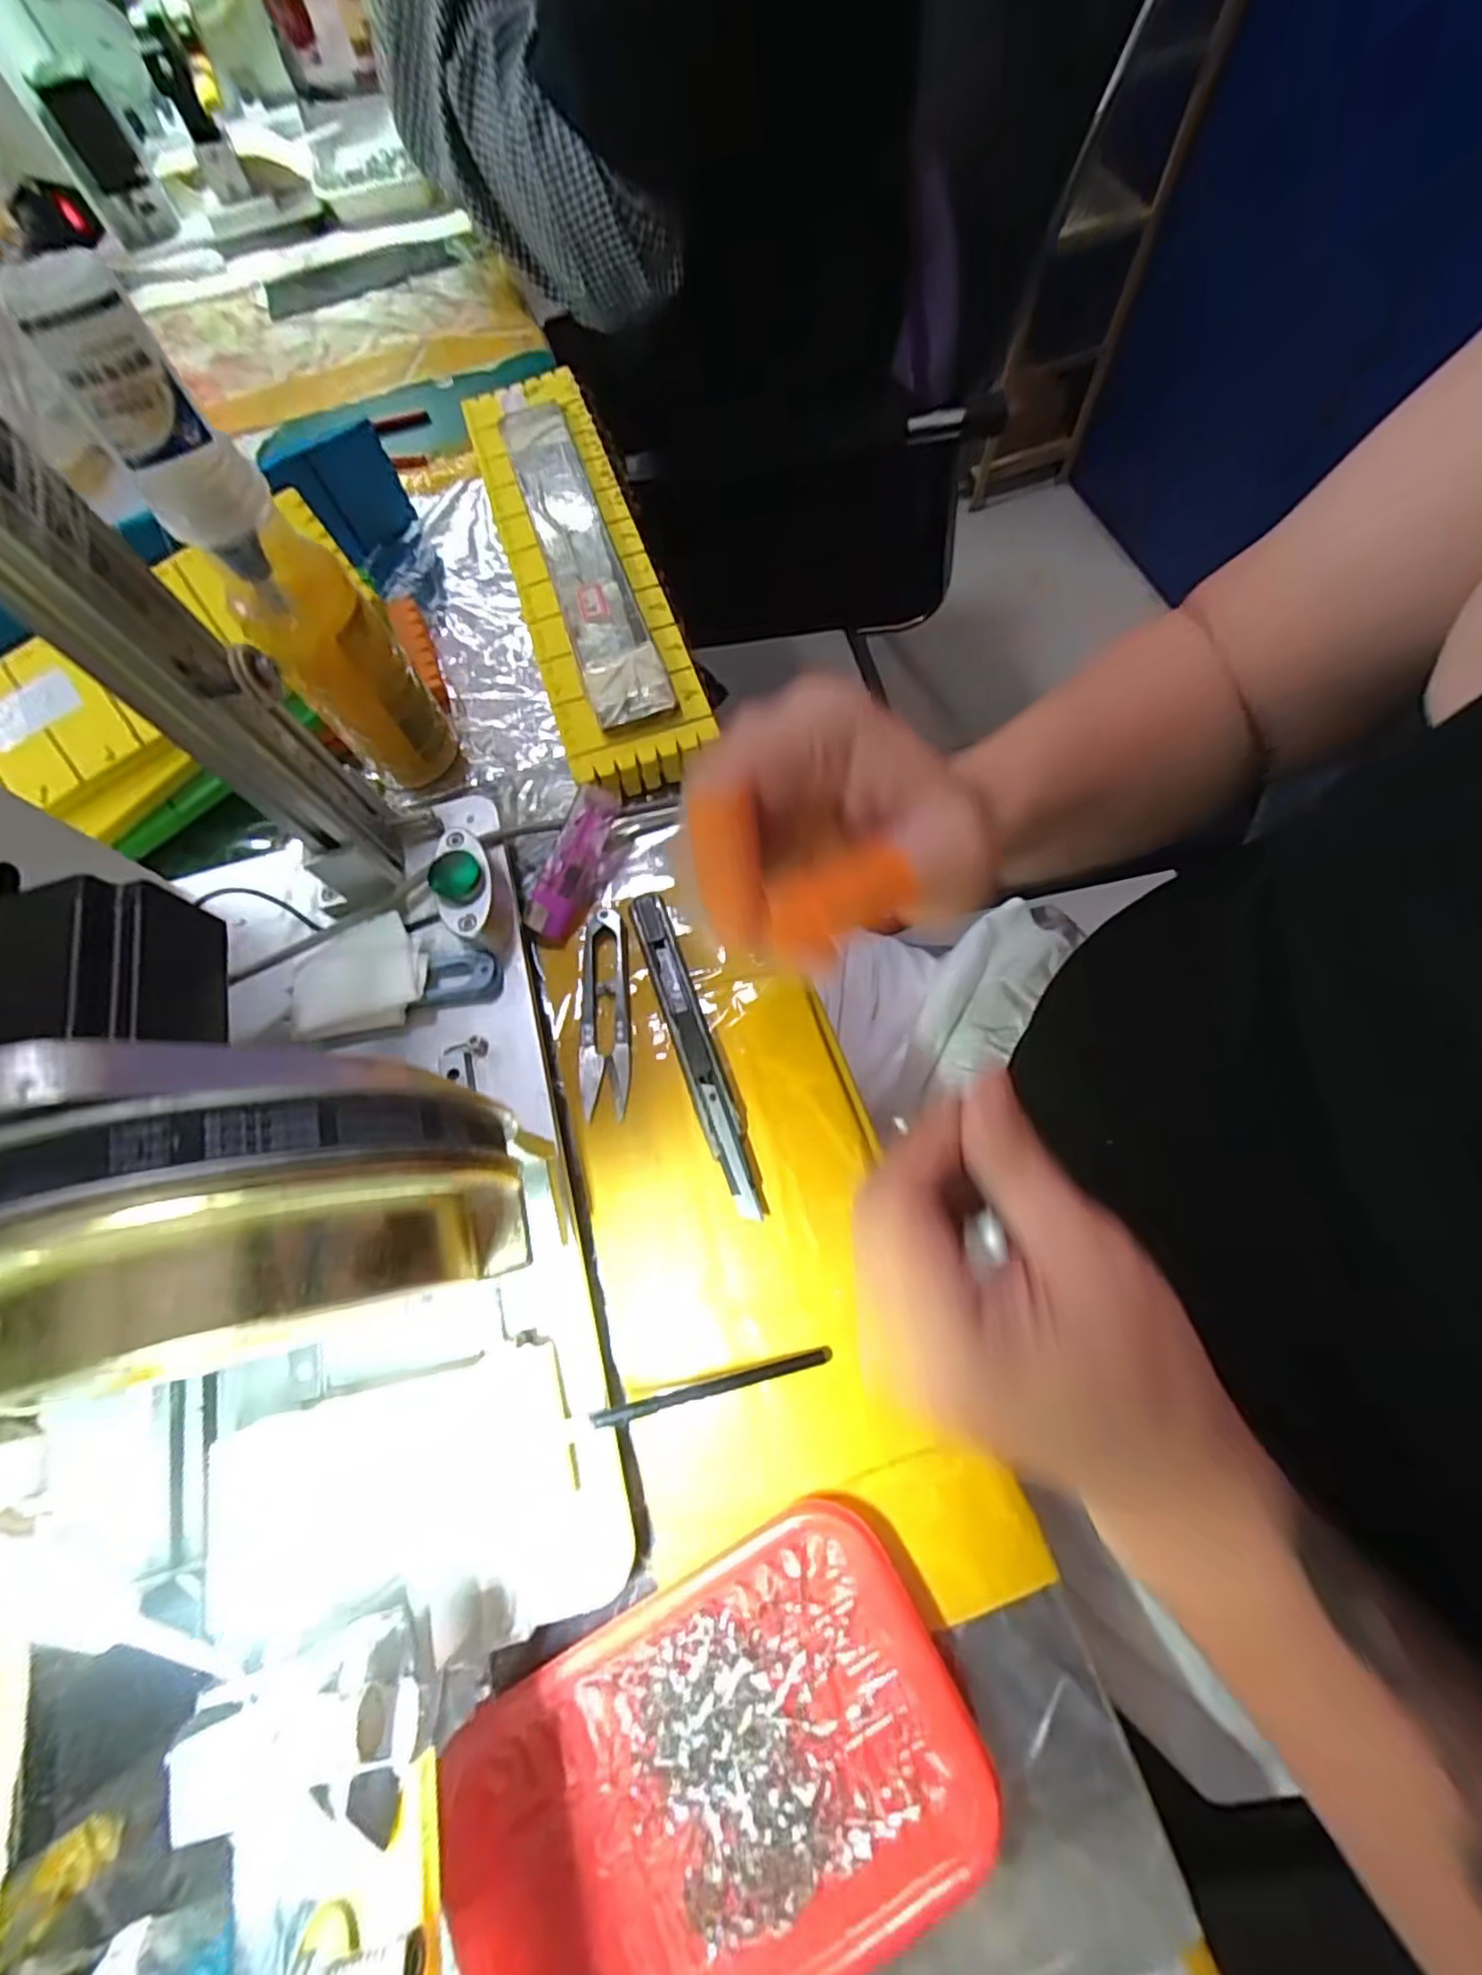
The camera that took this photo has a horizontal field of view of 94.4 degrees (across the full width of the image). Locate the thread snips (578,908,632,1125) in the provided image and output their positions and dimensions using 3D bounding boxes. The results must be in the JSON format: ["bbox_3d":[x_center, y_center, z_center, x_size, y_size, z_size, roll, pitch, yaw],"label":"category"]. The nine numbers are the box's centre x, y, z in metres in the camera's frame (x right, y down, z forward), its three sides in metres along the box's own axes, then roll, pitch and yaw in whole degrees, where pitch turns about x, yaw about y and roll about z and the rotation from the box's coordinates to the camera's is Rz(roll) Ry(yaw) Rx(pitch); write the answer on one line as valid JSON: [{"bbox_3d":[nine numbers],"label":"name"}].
[{"bbox_3d":[-0.065,0.010,0.327,0.023,0.007,0.101,-4,69,2],"label":"thread snips"}]

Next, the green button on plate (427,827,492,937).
[{"bbox_3d":[-0.129,-0.047,0.327,0.026,0.029,0.056,-22,70,-5],"label":"green button on plate"}]

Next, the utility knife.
[{"bbox_3d":[-0.022,0.025,0.313,0.016,0.006,0.158,-20,69,-4],"label":"utility knife"}]

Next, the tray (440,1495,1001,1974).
[{"bbox_3d":[-0.011,0.262,0.225,0.170,0.021,0.108,-29,73,-8],"label":"tray"}]

